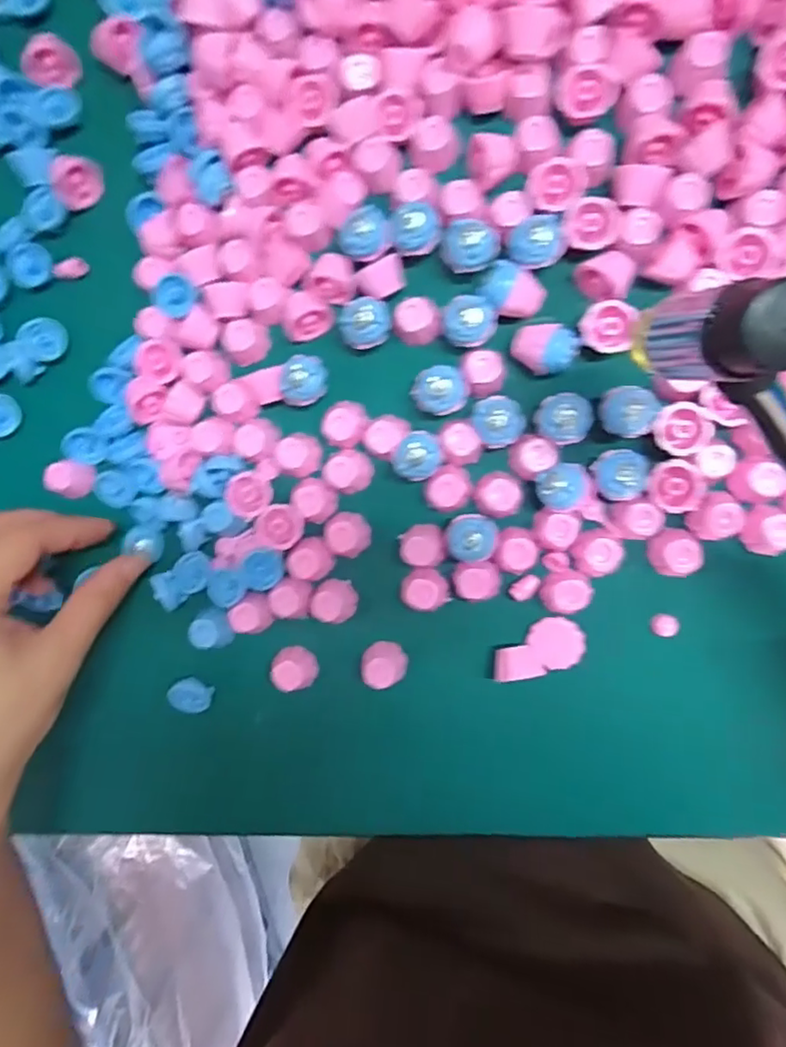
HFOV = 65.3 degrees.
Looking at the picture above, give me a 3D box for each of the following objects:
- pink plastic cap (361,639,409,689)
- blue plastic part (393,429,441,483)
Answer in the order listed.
[{"bbox_3d":[-0.004,0.064,0.280,0.018,0.015,0.017,1,93,9],"label":"pink plastic cap"},{"bbox_3d":[0.011,-0.029,0.264,0.019,0.014,0.021,5,94,9],"label":"blue plastic part"}]

